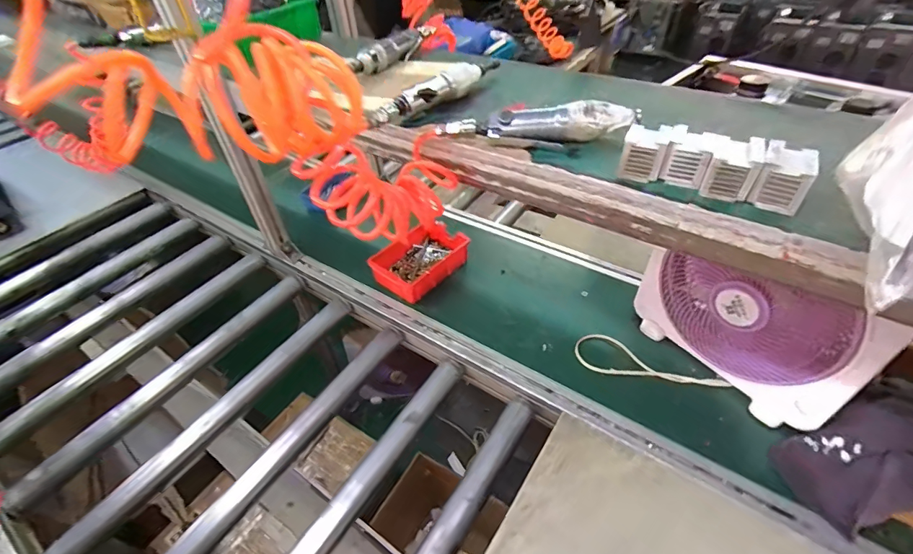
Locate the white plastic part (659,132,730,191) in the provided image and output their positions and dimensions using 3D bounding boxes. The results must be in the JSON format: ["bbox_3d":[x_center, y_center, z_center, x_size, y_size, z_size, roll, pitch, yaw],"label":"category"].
[{"bbox_3d":[0.241,-0.120,0.433,0.042,0.043,0.044,30,54,30],"label":"white plastic part"}]

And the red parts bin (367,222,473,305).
[{"bbox_3d":[-0.078,-0.036,0.928,0.142,0.060,0.198,27,52,28],"label":"red parts bin"}]

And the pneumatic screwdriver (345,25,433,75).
[{"bbox_3d":[-0.108,-0.413,0.757,0.047,0.040,0.243,17,48,19],"label":"pneumatic screwdriver"}]

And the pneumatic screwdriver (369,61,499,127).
[{"bbox_3d":[-0.017,-0.277,0.607,0.038,0.030,0.257,27,52,28],"label":"pneumatic screwdriver"}]

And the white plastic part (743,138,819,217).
[{"bbox_3d":[0.308,-0.094,0.401,0.040,0.045,0.049,23,50,24],"label":"white plastic part"}]

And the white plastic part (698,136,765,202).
[{"bbox_3d":[0.270,-0.107,0.416,0.040,0.044,0.045,20,49,23],"label":"white plastic part"}]

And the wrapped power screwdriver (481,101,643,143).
[{"bbox_3d":[0.120,-0.189,0.510,0.187,0.036,0.038,1,45,5],"label":"wrapped power screwdriver"}]

